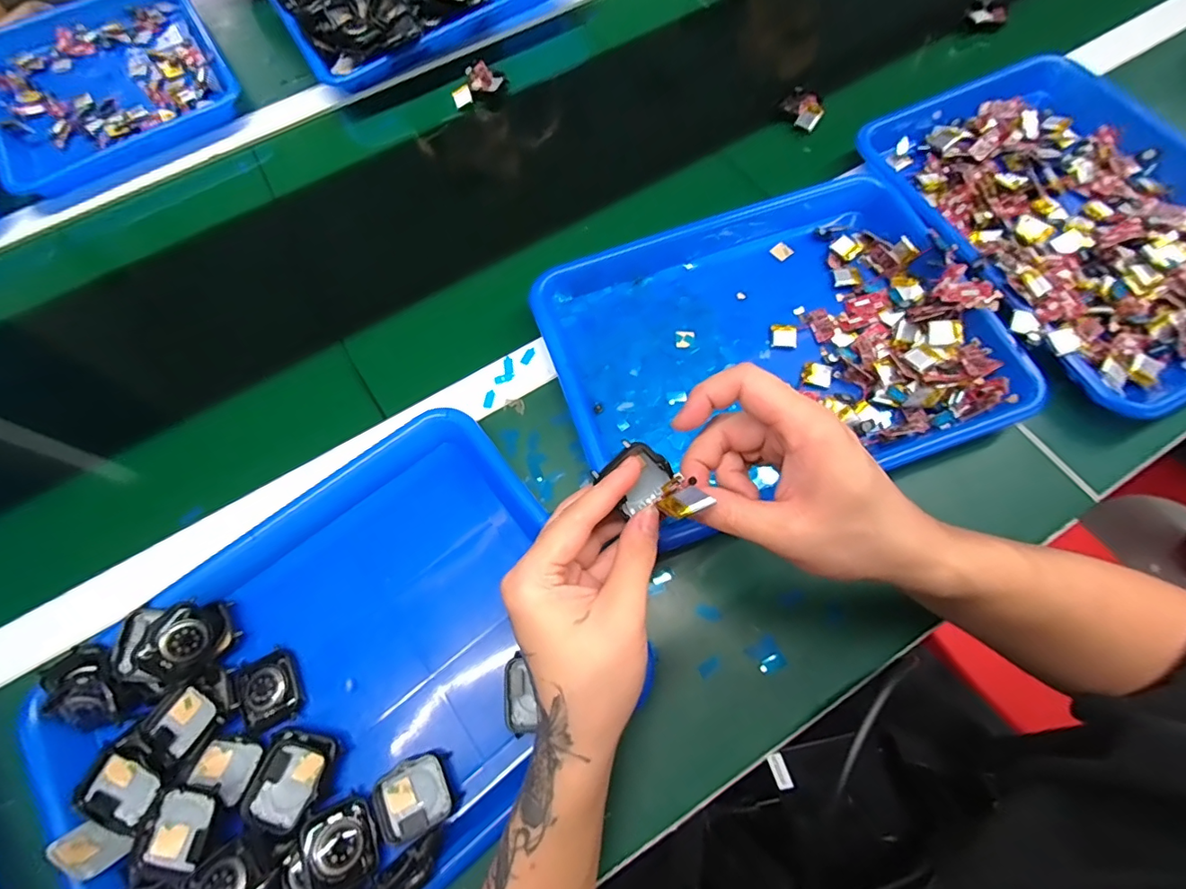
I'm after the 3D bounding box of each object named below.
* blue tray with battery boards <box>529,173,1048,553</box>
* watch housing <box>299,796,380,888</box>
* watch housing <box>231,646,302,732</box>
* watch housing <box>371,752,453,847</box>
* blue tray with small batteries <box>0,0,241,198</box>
[{"bbox_3d":[0.137,-0.086,0.407,0.329,0.037,0.255,-20,70,-5],"label":"blue tray with battery boards"},{"bbox_3d":[-0.143,0.227,0.286,0.035,0.011,0.040,-7,59,-44],"label":"watch housing"},{"bbox_3d":[-0.213,0.162,0.333,0.034,0.014,0.044,-30,71,-8],"label":"watch housing"},{"bbox_3d":[-0.107,0.211,0.305,0.044,0.011,0.038,-27,70,-8],"label":"watch housing"},{"bbox_3d":[-0.570,-0.438,0.590,0.243,0.032,0.310,-32,71,-9],"label":"blue tray with small batteries"}]

